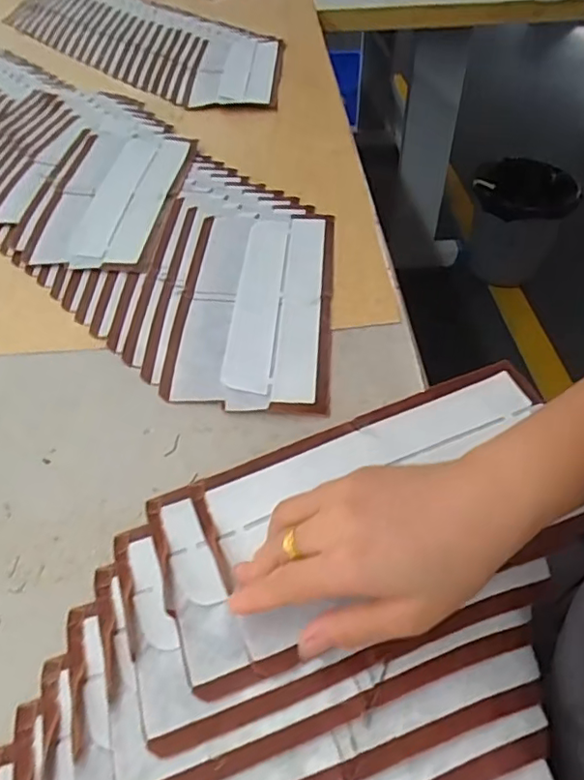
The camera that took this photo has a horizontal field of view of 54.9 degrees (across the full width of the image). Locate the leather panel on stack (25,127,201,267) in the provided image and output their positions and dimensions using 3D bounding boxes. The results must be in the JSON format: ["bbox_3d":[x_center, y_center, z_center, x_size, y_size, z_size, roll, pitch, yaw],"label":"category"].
[{"bbox_3d":[-0.188,-0.207,0.586,0.126,0.010,0.245,3,50,3],"label":"leather panel on stack"}]

